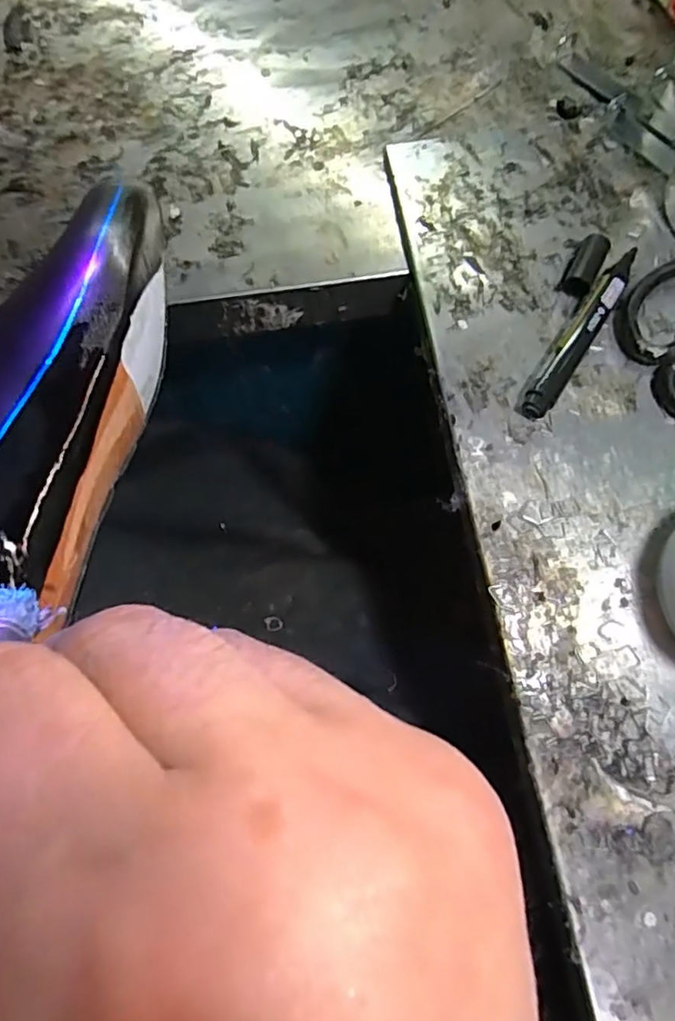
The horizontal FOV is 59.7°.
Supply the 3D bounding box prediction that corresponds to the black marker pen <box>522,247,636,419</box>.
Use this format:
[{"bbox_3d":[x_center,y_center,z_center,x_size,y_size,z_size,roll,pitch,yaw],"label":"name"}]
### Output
[{"bbox_3d":[0.142,-0.104,0.338,0.017,0.019,0.122,33,76,9],"label":"black marker pen"}]

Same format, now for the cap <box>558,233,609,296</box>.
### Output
[{"bbox_3d":[0.148,-0.146,0.349,0.017,0.014,0.038,29,75,8],"label":"cap"}]

